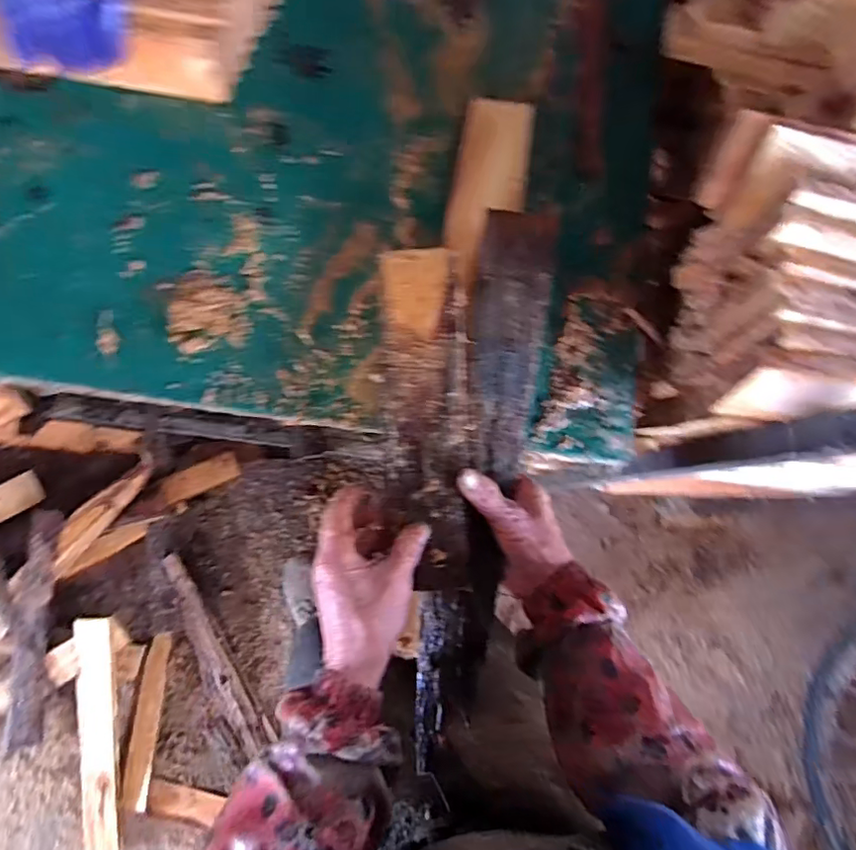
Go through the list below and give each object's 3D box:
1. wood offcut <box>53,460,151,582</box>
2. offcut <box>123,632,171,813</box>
[{"bbox_3d":[-0.719,0.194,1.204,0.062,0.035,0.292,41,80,0],"label":"wood offcut"},{"bbox_3d":[-0.626,0.656,1.227,0.054,0.012,0.361,6,82,-5],"label":"offcut"}]

